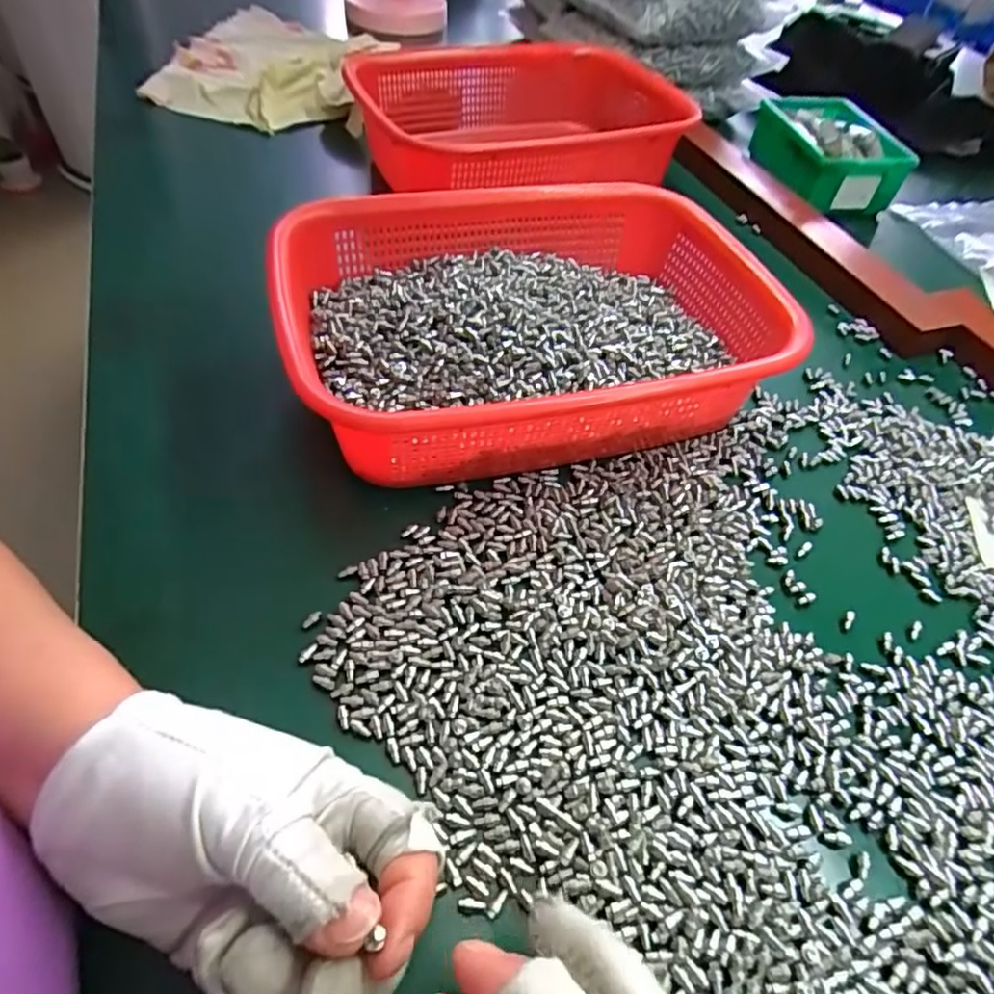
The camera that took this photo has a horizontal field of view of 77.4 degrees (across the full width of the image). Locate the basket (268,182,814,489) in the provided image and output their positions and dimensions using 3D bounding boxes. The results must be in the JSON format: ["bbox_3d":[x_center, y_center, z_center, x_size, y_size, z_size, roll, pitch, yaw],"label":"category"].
[{"bbox_3d":[0.019,-0.104,0.380,0.264,0.074,0.207,-11,52,-13],"label":"basket"}]

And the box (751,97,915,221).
[{"bbox_3d":[0.327,-0.347,0.625,0.110,0.055,0.147,-1,51,-5],"label":"box"}]

